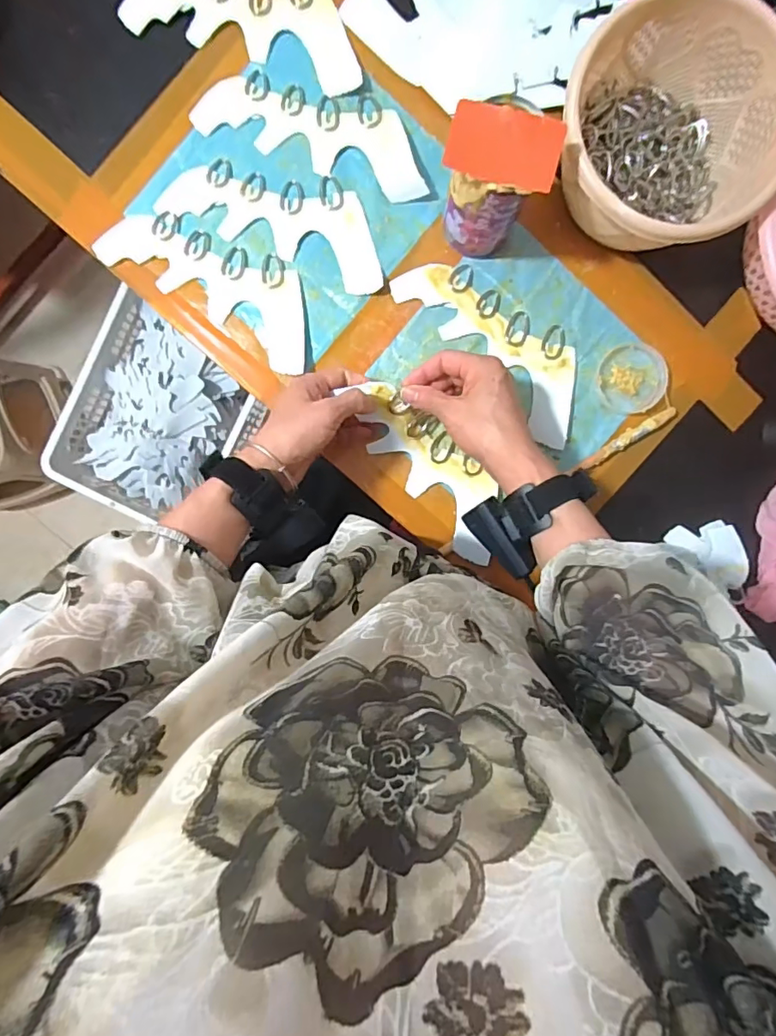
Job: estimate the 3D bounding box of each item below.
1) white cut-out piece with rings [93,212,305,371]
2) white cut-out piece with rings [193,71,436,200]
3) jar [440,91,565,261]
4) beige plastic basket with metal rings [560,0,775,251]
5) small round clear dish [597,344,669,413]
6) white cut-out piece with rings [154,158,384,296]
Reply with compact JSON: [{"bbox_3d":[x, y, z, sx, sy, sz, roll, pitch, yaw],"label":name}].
[{"bbox_3d":[-0.158,-0.224,0.484,0.210,0.006,0.083,32,93,-3],"label":"white cut-out piece with rings"},{"bbox_3d":[-0.064,-0.355,0.469,0.216,0.016,0.071,16,94,-2],"label":"white cut-out piece with rings"},{"bbox_3d":[0.082,-0.271,0.421,0.077,0.121,0.064,14,94,-2],"label":"jar"},{"bbox_3d":[0.220,-0.312,0.431,0.169,0.103,0.171,-7,95,-1],"label":"beige plastic basket with metal rings"},{"bbox_3d":[0.232,-0.131,0.488,0.063,0.008,0.061,0,94,-1],"label":"small round clear dish"},{"bbox_3d":[-0.097,-0.285,0.481,0.208,0.004,0.082,22,94,-3],"label":"white cut-out piece with rings"}]

